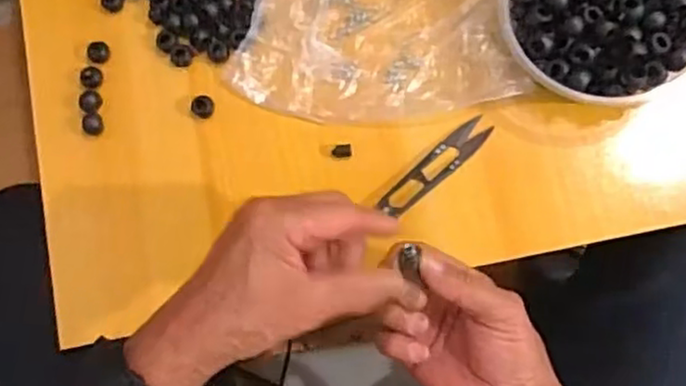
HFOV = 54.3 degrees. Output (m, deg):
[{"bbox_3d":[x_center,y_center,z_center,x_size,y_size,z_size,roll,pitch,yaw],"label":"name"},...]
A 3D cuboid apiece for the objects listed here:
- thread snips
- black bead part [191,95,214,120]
[{"bbox_3d":[0.069,-0.020,0.494,0.097,0.006,0.022,-42,80,-1],"label":"thread snips"},{"bbox_3d":[-0.109,-0.067,0.520,0.016,0.008,0.017,-1,82,6],"label":"black bead part"}]

